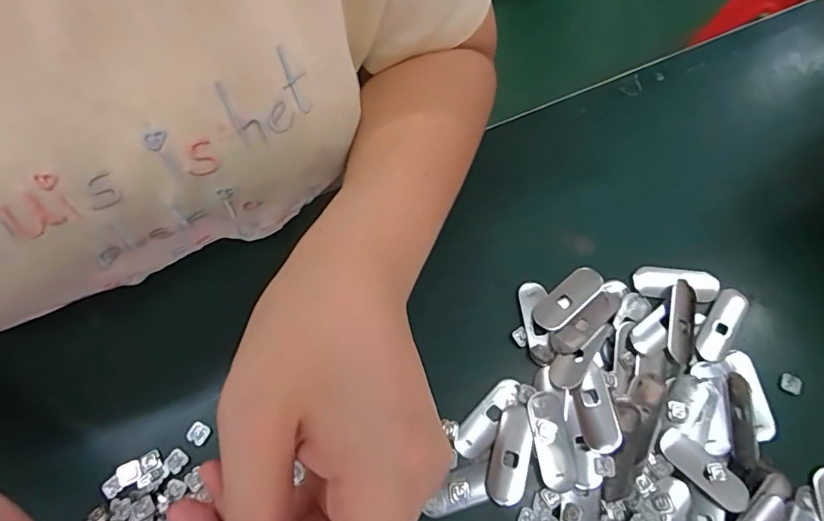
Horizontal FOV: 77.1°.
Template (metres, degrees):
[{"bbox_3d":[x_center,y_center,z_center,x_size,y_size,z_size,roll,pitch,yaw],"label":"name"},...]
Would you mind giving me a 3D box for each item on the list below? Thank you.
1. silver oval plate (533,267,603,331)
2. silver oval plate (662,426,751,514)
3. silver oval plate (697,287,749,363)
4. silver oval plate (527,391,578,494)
[{"bbox_3d":[0.094,0.022,0.311,0.050,0.004,0.018,-39,73,-16],"label":"silver oval plate"},{"bbox_3d":[0.152,0.109,0.269,0.048,0.004,0.018,43,73,15],"label":"silver oval plate"},{"bbox_3d":[0.185,0.038,0.308,0.018,0.005,0.051,35,71,12],"label":"silver oval plate"},{"bbox_3d":[0.075,0.096,0.276,0.019,0.004,0.050,-7,68,-4],"label":"silver oval plate"}]

